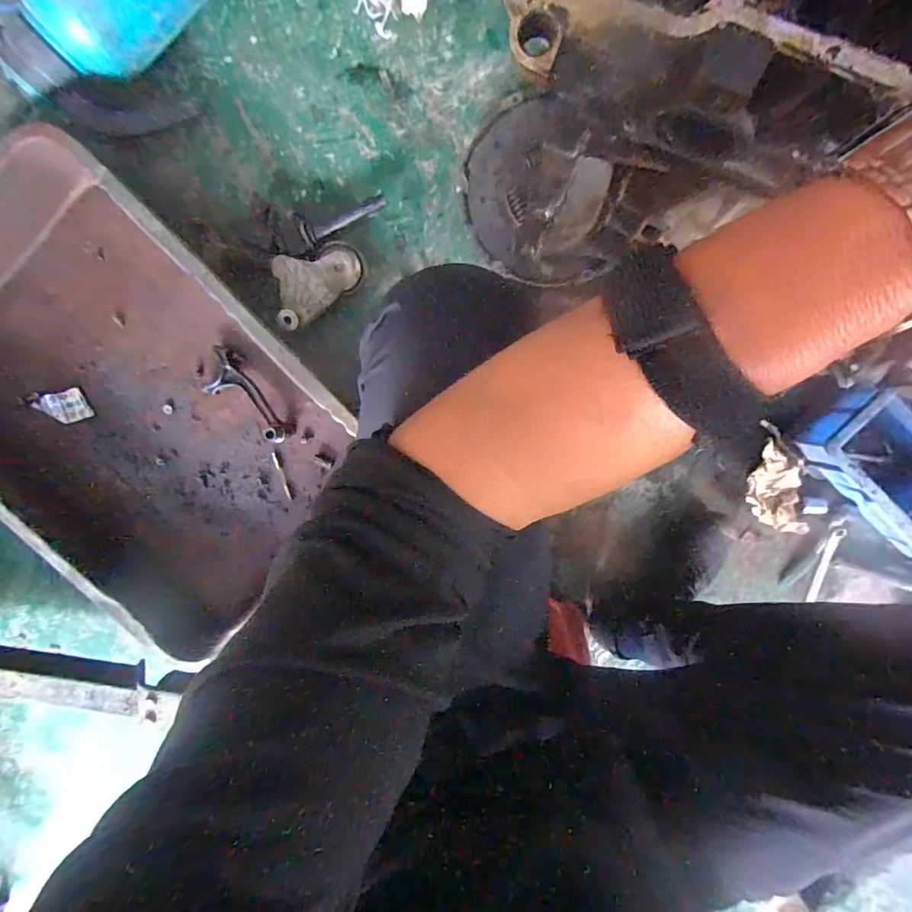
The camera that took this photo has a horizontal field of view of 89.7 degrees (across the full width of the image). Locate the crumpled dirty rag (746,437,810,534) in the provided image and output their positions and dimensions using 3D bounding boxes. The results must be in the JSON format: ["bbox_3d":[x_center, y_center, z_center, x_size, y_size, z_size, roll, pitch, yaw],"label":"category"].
[{"bbox_3d":[0.461,0.050,0.656,0.066,0.026,0.137,-12,96,3],"label":"crumpled dirty rag"}]

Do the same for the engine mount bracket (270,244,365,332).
[{"bbox_3d":[-0.187,-0.238,0.639,0.128,0.030,0.099,-16,96,3],"label":"engine mount bracket"}]

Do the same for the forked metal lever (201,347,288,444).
[{"bbox_3d":[-0.314,-0.086,0.676,0.069,0.039,0.172,-43,94,6],"label":"forked metal lever"}]

